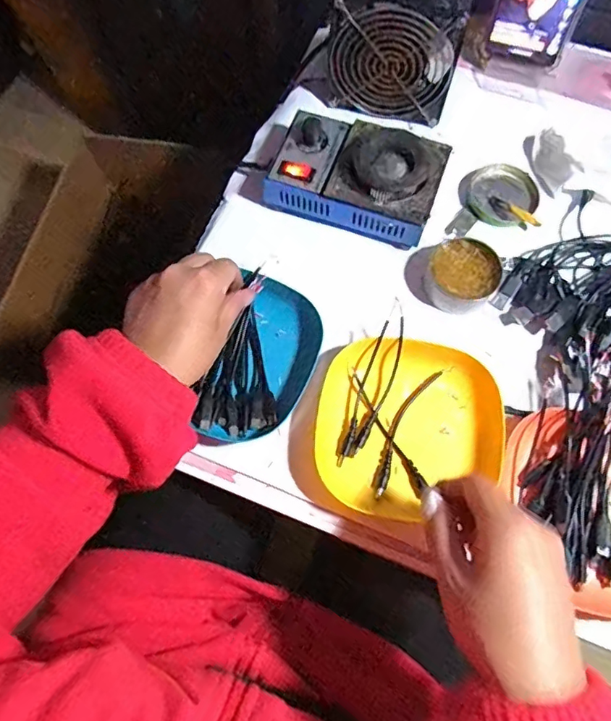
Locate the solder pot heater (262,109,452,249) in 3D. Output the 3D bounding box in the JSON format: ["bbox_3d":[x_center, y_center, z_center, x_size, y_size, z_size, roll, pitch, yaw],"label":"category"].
[{"bbox_3d":[0.047,-0.168,0.486,0.147,0.062,0.091,16,71,7],"label":"solder pot heater"}]

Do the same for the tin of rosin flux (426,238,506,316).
[{"bbox_3d":[0.141,-0.077,0.469,0.063,0.026,0.058,0,70,1],"label":"tin of rosin flux"}]

